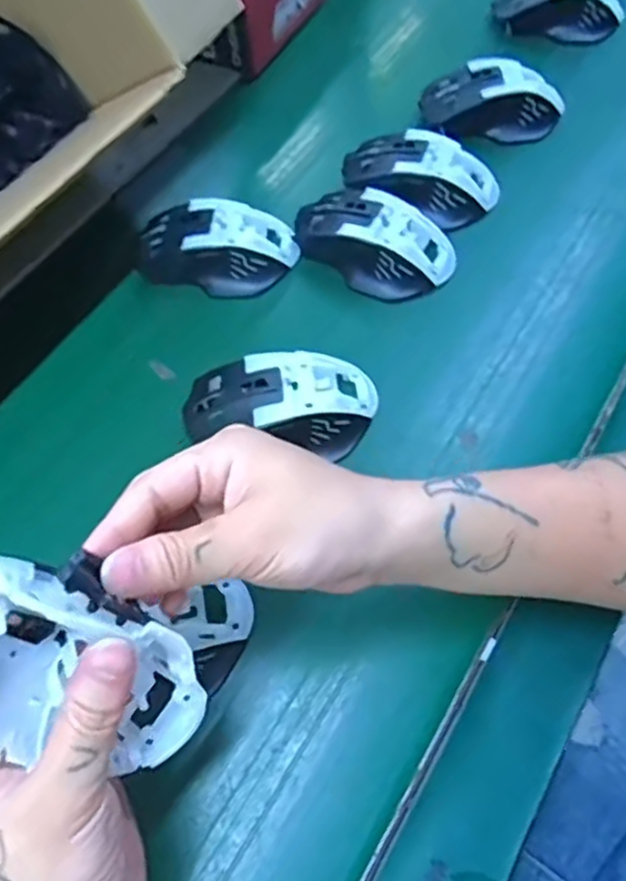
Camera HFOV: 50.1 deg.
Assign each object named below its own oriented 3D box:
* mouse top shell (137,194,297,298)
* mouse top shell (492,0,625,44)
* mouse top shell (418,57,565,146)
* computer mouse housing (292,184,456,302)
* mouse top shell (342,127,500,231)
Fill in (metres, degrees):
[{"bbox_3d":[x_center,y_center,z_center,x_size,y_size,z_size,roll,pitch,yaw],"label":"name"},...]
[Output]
[{"bbox_3d":[-0.070,-0.138,0.478,0.116,0.039,0.062,1,62,5],"label":"mouse top shell"},{"bbox_3d":[0.222,-0.394,0.601,0.110,0.033,0.065,13,64,11],"label":"mouse top shell"},{"bbox_3d":[0.146,-0.275,0.543,0.118,0.038,0.060,1,62,5],"label":"mouse top shell"},{"bbox_3d":[0.043,-0.142,0.470,0.111,0.033,0.065,27,67,17],"label":"computer mouse housing"},{"bbox_3d":[0.079,-0.198,0.499,0.114,0.031,0.065,19,65,14],"label":"mouse top shell"}]

